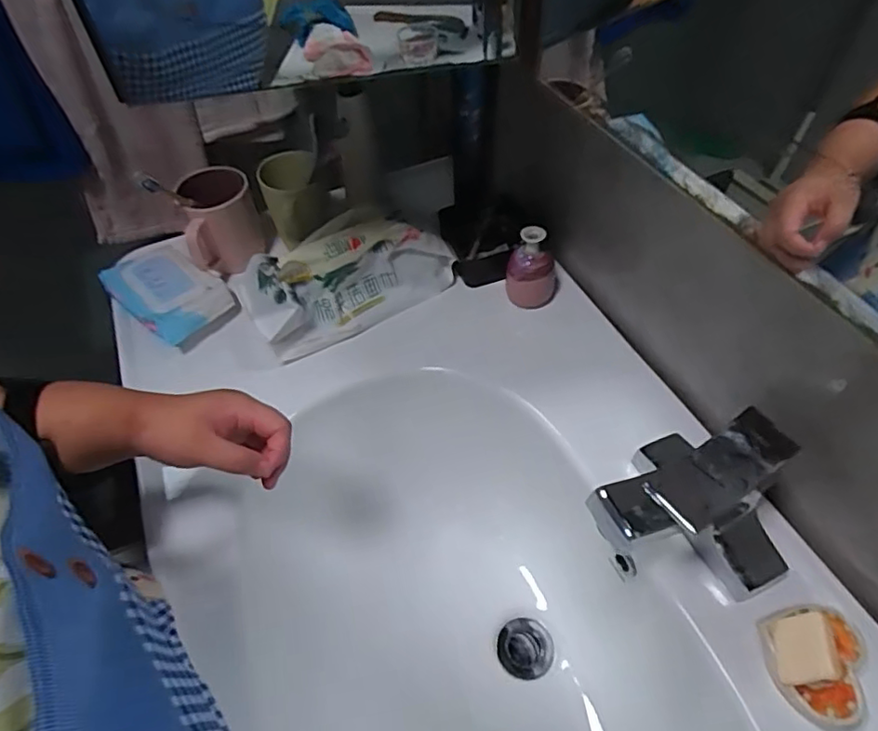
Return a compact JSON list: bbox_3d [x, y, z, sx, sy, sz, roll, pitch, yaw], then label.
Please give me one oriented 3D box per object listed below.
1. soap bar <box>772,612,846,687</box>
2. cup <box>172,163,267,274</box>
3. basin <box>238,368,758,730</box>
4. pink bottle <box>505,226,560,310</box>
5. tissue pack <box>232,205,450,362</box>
[{"bbox_3d":[0.267,0.206,0.427,0.012,0.042,0.044,39,38,-25],"label":"soap bar"},{"bbox_3d":[-0.265,-0.172,0.708,0.089,0.116,0.102,-14,53,-11],"label":"cup"},{"bbox_3d":[0.030,0.274,0.550,0.323,0.150,0.558,-21,55,-16],"label":"basin"},{"bbox_3d":[0.109,-0.117,0.668,0.060,0.092,0.052,11,53,8],"label":"pink bottle"},{"bbox_3d":[-0.107,-0.114,0.669,0.233,0.105,0.117,-23,55,-17],"label":"tissue pack"}]

